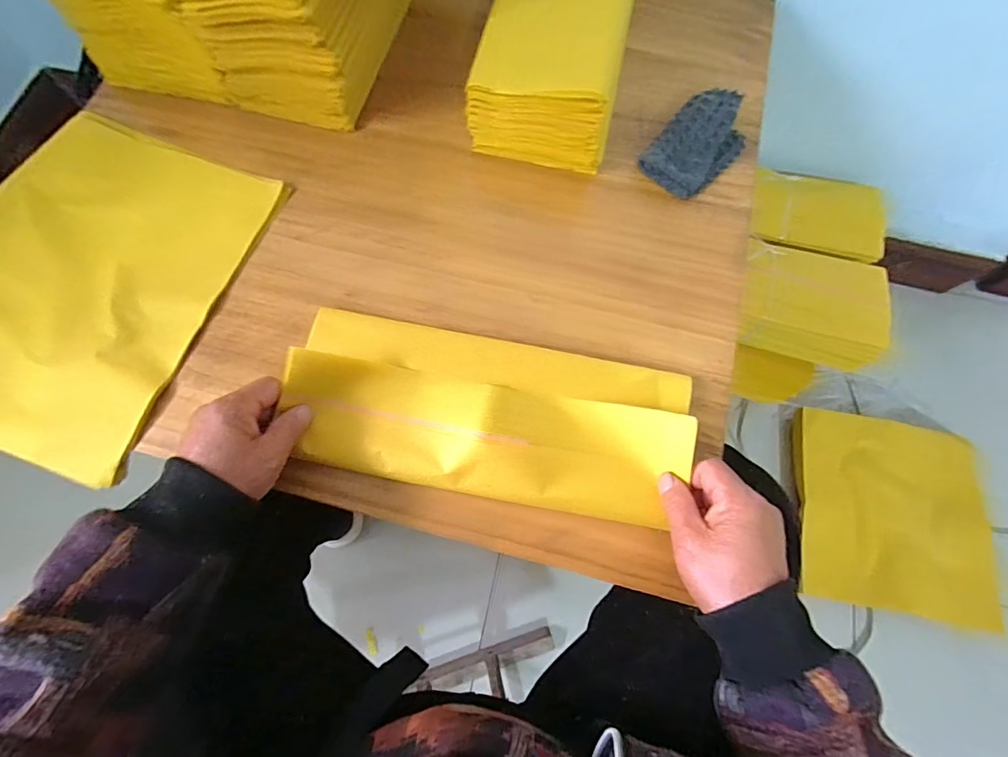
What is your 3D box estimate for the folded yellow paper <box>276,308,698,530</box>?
[{"bbox_3d":[-0.008,0.027,0.356,0.304,0.033,0.125,11,73,2],"label":"folded yellow paper"}]

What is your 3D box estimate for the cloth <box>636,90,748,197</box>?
[{"bbox_3d":[0.190,-0.231,0.446,0.066,0.034,0.103,44,77,10],"label":"cloth"}]

